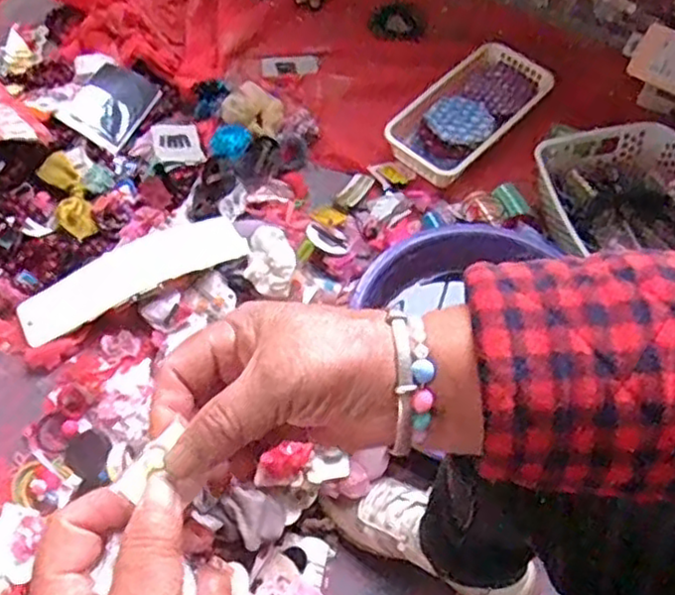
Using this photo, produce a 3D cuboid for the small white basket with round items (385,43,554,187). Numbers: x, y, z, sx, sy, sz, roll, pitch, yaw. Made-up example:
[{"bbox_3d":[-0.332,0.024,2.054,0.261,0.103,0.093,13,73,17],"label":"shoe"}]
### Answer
[{"bbox_3d":[0.203,-0.280,1.059,0.135,0.057,0.269,40,67,20],"label":"small white basket with round items"}]

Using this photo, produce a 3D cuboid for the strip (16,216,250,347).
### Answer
[{"bbox_3d":[-0.262,-0.029,0.901,0.288,0.024,0.076,-24,63,-14],"label":"strip"}]

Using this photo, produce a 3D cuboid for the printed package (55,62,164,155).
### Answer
[{"bbox_3d":[-0.347,-0.292,1.077,0.099,0.026,0.157,34,50,-16],"label":"printed package"}]

